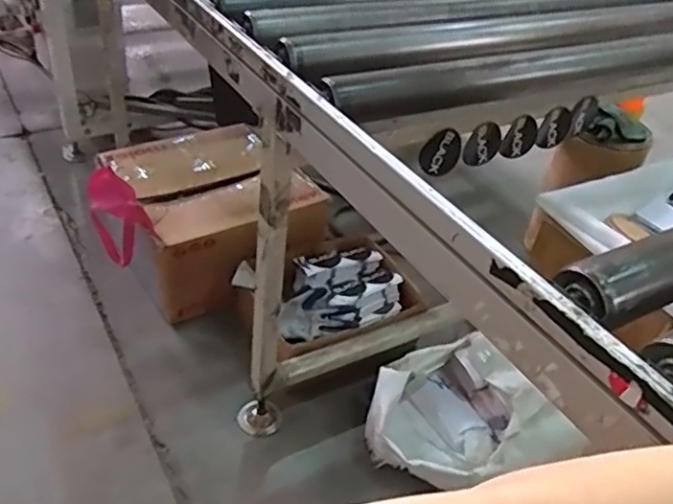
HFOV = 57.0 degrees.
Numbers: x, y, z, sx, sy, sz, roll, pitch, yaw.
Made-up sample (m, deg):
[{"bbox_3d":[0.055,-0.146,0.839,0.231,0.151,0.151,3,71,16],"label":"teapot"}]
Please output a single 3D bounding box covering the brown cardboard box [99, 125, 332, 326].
[{"bbox_3d":[-0.309,-0.099,1.454,0.452,0.195,0.492,-18,44,-28],"label":"brown cardboard box"}]

